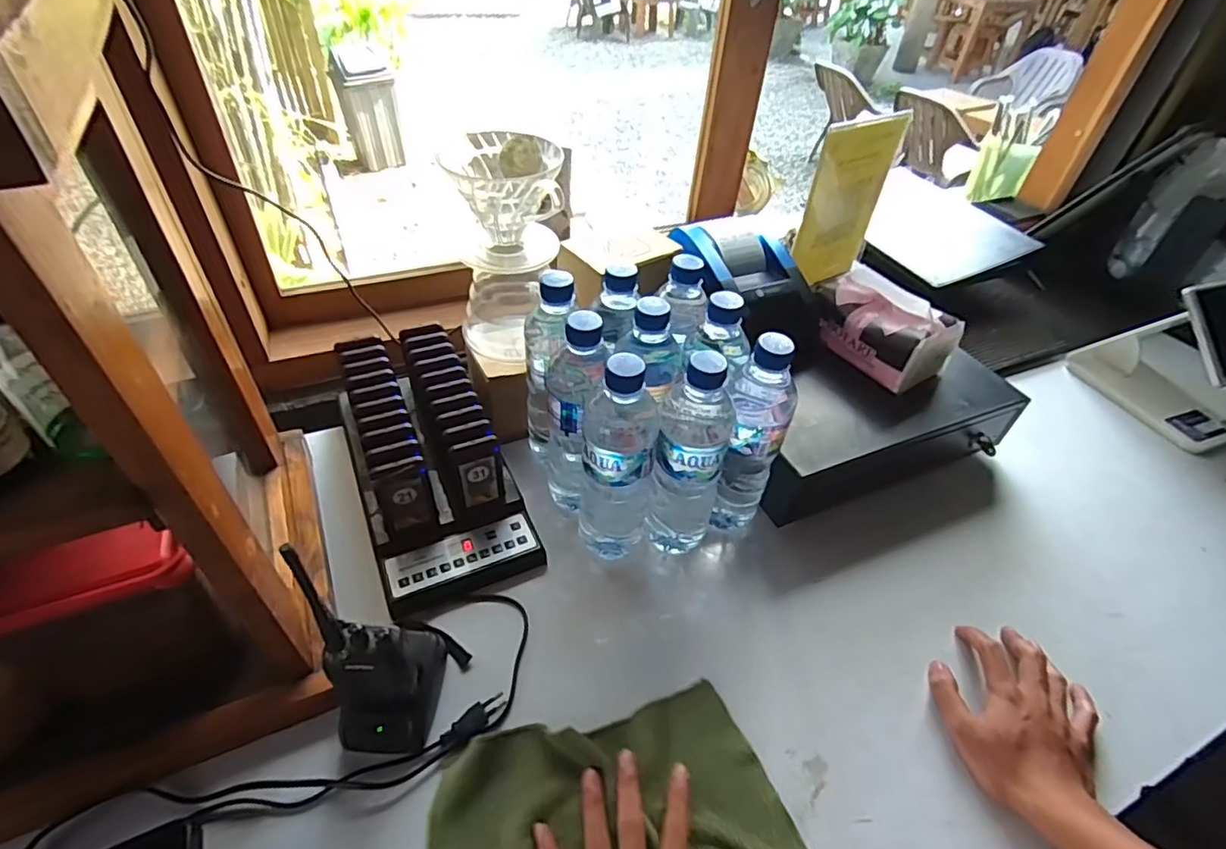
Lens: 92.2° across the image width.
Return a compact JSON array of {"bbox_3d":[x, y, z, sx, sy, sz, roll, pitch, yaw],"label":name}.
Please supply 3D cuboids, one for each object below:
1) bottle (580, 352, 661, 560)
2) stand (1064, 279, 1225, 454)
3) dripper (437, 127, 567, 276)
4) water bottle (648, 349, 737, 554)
[{"bbox_3d":[0.006,0.041,0.522,0.066,0.218,0.052,6,44,0],"label":"bottle"},{"bbox_3d":[0.782,-0.103,0.793,0.207,0.164,0.209,-28,55,-29],"label":"stand"},{"bbox_3d":[-0.107,-0.215,0.593,0.108,0.109,0.106,3,44,-3],"label":"dripper"},{"bbox_3d":[0.070,0.037,0.539,0.067,0.222,0.057,14,46,8],"label":"water bottle"}]

